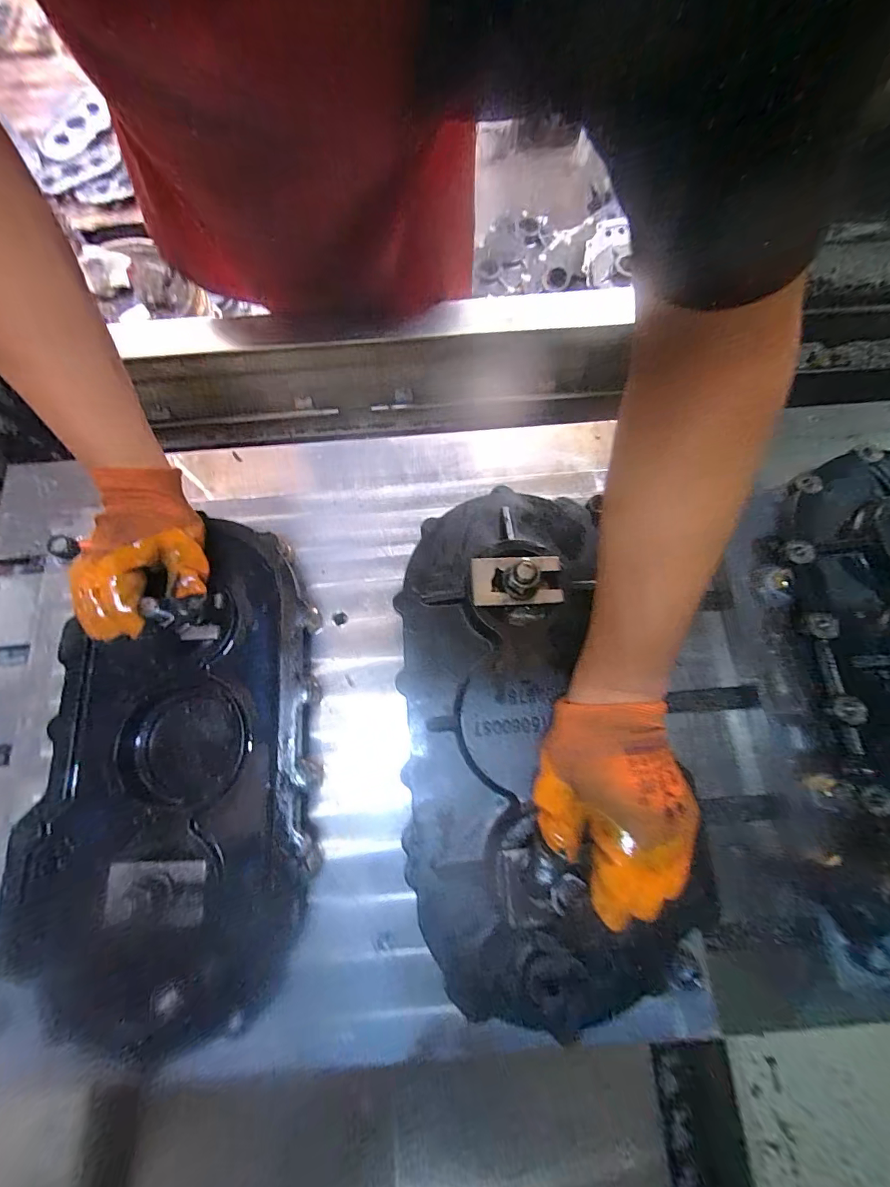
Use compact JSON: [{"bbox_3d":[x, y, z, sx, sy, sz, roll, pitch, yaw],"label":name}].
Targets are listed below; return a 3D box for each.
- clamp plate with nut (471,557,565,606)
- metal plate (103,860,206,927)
[{"bbox_3d":[0.058,-0.014,0.337,0.070,0.033,0.039,0,75,1],"label":"clamp plate with nut"},{"bbox_3d":[-0.217,0.224,0.321,0.071,0.007,0.041,0,75,1],"label":"metal plate"}]

